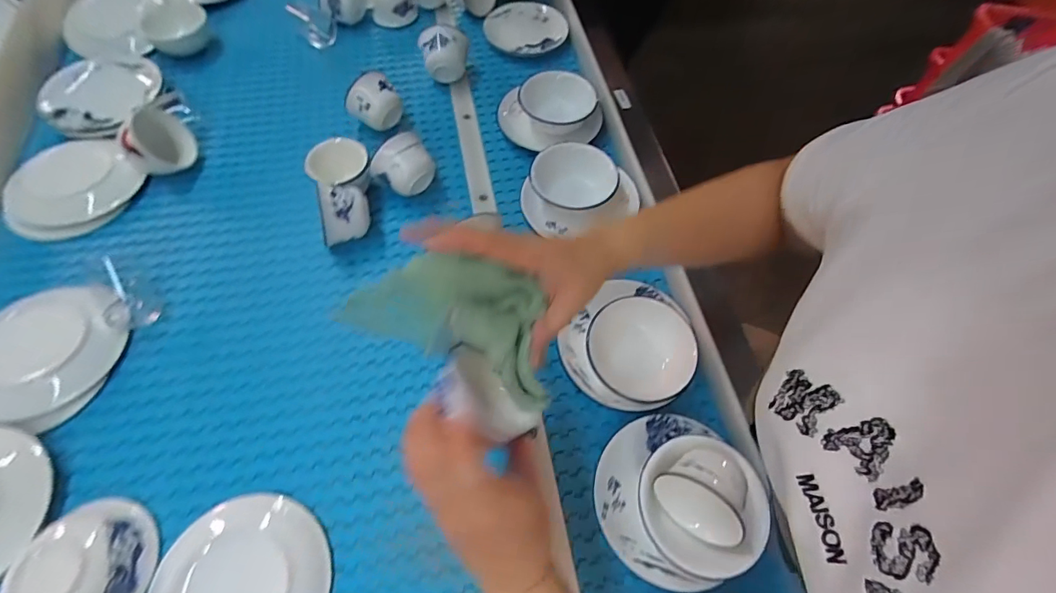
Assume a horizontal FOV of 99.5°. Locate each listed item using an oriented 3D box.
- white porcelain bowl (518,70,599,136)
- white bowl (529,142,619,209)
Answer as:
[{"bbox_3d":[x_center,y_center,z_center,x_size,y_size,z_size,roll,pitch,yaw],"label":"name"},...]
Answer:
[{"bbox_3d":[0.042,-0.275,0.648,0.103,0.043,0.104,1,62,-2],"label":"white porcelain bowl"},{"bbox_3d":[0.056,-0.146,0.579,0.102,0.049,0.096,2,66,-4],"label":"white bowl"}]

